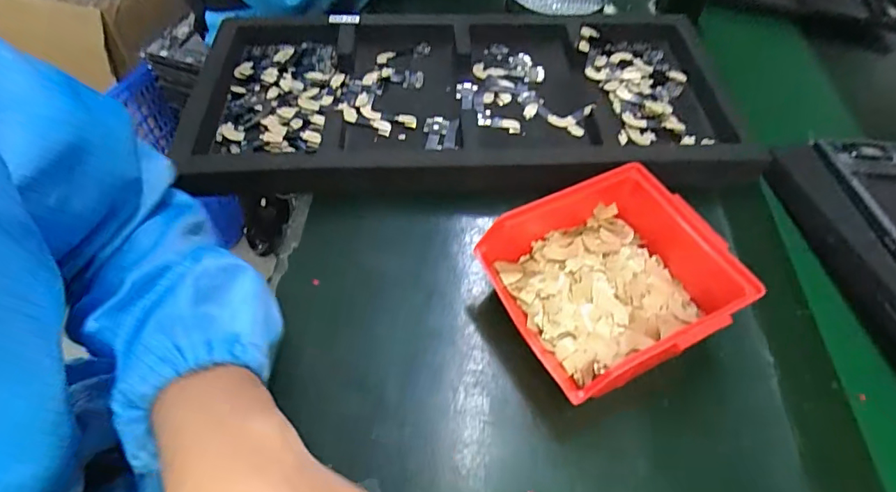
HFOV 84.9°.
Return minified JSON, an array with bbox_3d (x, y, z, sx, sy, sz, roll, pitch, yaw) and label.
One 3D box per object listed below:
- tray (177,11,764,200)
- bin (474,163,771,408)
[{"bbox_3d":[0.006,-0.142,0.448,0.481,0.036,0.235,-1,57,3],"label":"tray"},{"bbox_3d":[0.104,0.024,0.320,0.135,0.061,0.123,-20,58,-15],"label":"bin"}]

